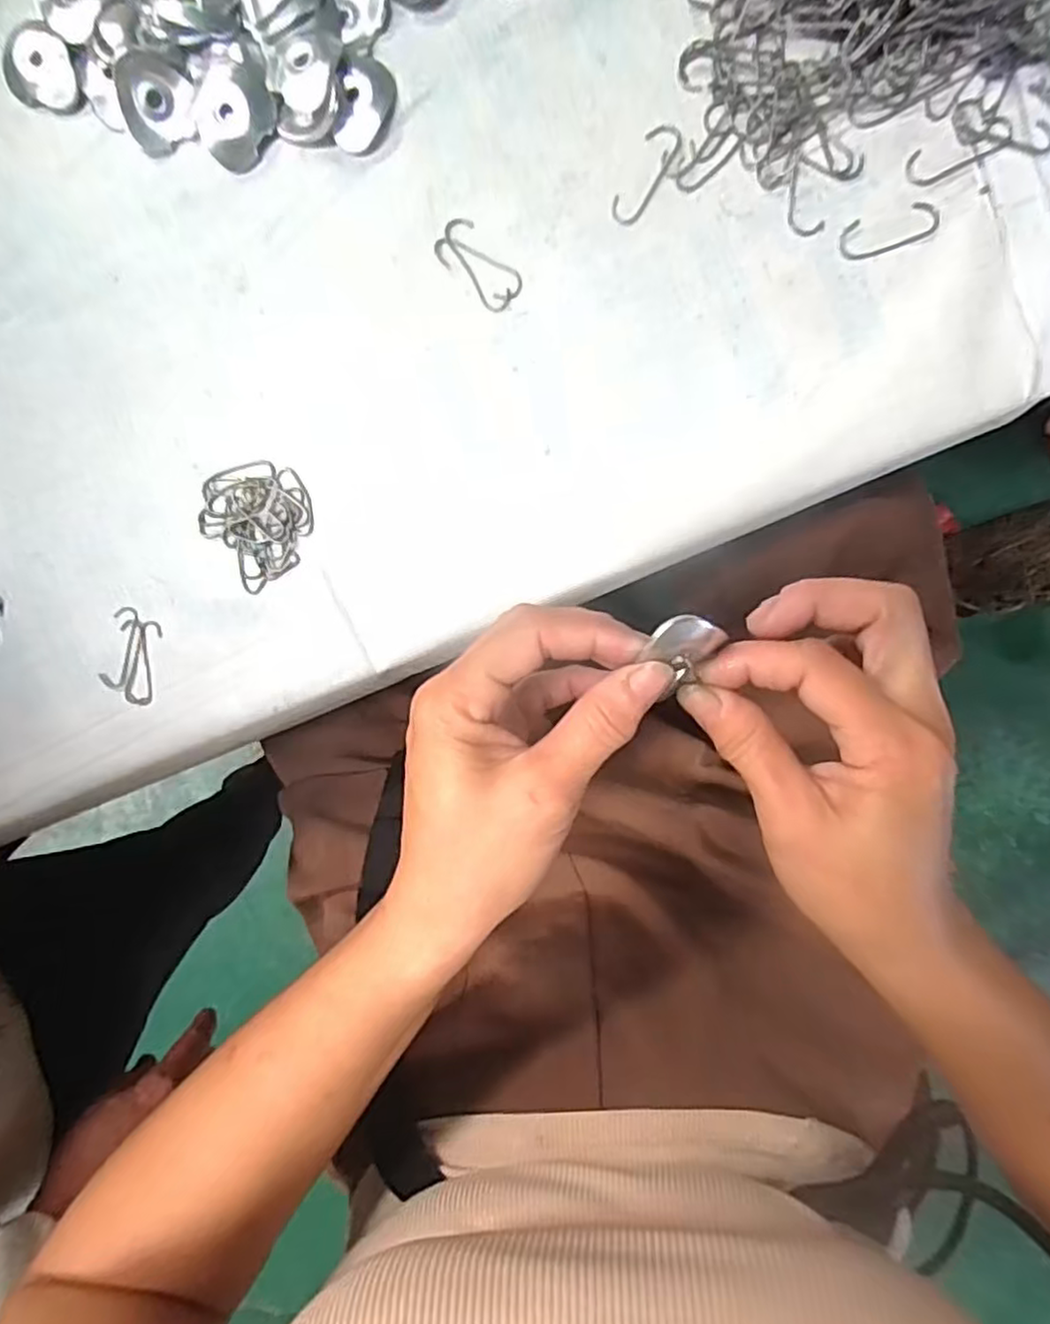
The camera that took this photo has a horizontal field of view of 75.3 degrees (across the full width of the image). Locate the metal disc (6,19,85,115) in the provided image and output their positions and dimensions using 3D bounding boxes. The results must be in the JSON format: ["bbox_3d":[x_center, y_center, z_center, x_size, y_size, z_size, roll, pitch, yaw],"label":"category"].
[{"bbox_3d":[-0.220,-0.270,0.309,0.036,0.009,0.030,20,98,2],"label":"metal disc"}]

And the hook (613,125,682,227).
[{"bbox_3d":[0.054,-0.214,0.298,0.016,0.004,0.044,28,98,0],"label":"hook"}]

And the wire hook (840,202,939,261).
[{"bbox_3d":[0.158,-0.186,0.292,0.041,0.004,0.016,-15,95,6],"label":"wire hook"}]

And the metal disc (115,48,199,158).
[{"bbox_3d":[-0.164,-0.250,0.305,0.031,0.004,0.037,-8,110,-1],"label":"metal disc"}]

